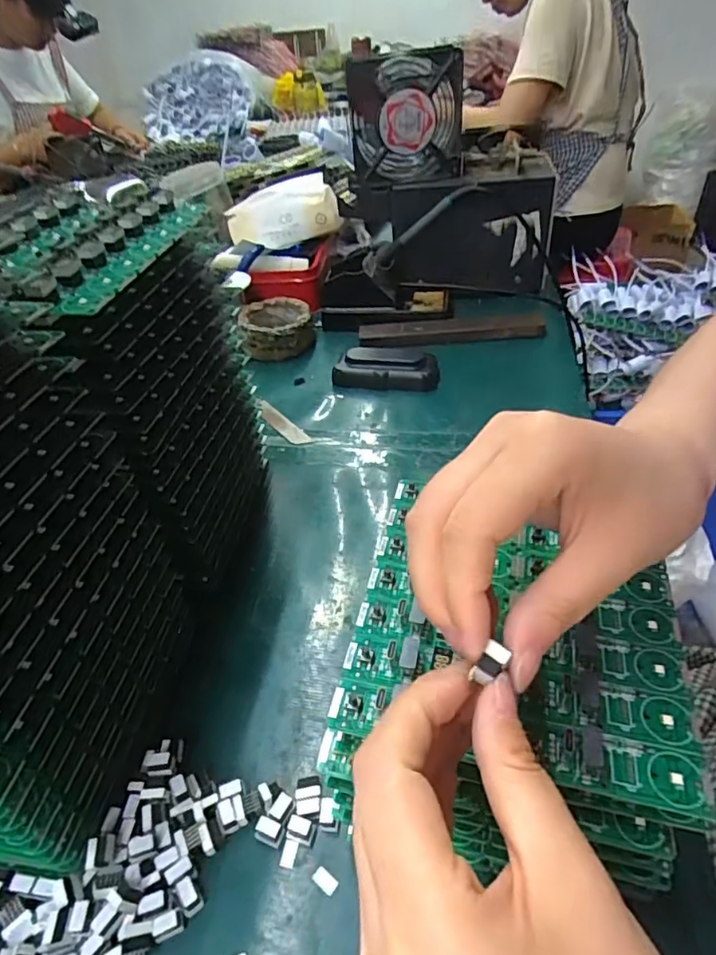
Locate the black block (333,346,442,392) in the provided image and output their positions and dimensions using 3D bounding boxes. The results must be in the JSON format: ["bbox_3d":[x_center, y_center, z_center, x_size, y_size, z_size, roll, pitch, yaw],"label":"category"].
[{"bbox_3d":[0.029,-0.115,0.582,0.110,0.035,0.033,5,42,11],"label":"black block"}]

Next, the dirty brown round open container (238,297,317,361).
[{"bbox_3d":[-0.095,-0.175,0.652,0.083,0.039,0.088,-3,41,3],"label":"dirty brown round open container"}]

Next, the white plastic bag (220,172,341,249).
[{"bbox_3d":[-0.098,-0.344,0.721,0.144,0.069,0.044,-8,41,-3],"label":"white plastic bag"}]

